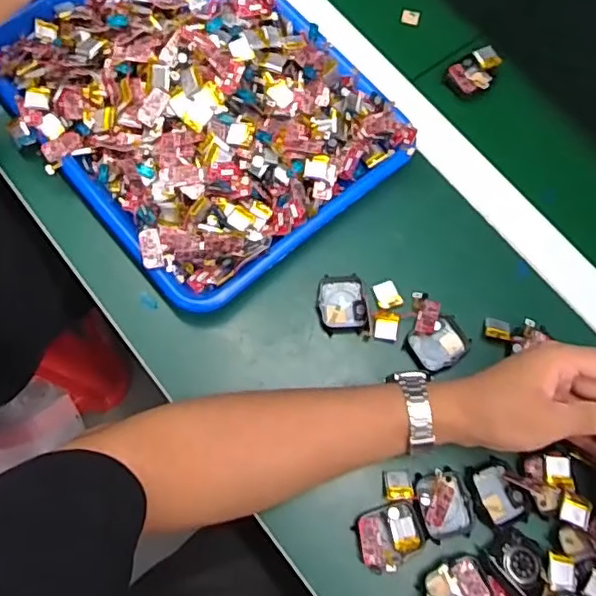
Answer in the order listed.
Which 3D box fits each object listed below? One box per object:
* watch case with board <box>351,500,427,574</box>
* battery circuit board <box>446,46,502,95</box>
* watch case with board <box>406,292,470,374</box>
[{"bbox_3d":[0.066,0.169,0.422,0.048,0.011,0.041,-20,74,-9],"label":"watch case with board"},{"bbox_3d":[0.167,-0.212,0.551,0.052,0.009,0.036,-36,77,-13],"label":"battery circuit board"},{"bbox_3d":[0.104,0.027,0.469,0.047,0.009,0.060,-34,76,-12],"label":"watch case with board"}]

